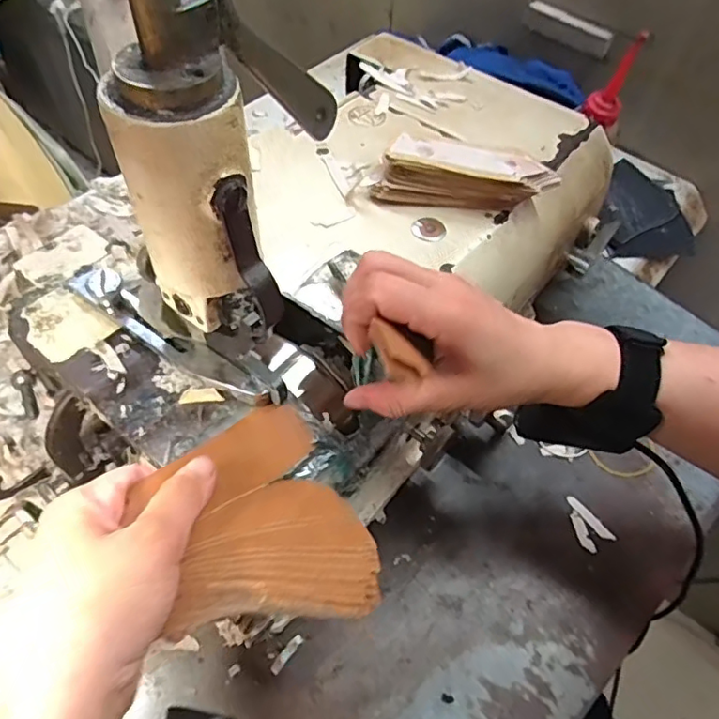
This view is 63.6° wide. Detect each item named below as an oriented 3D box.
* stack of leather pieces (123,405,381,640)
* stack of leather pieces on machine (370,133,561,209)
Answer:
[{"bbox_3d":[-0.050,0.074,0.273,0.090,0.038,0.113,-19,58,-17],"label":"stack of leather pieces"},{"bbox_3d":[0.075,-0.134,0.423,0.125,0.031,0.040,4,55,-2],"label":"stack of leather pieces on machine"}]

